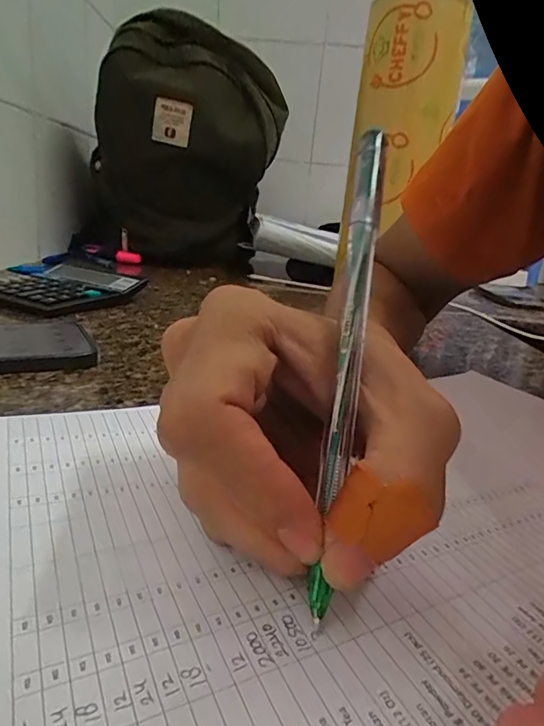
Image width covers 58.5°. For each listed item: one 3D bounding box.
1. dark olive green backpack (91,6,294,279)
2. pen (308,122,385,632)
[{"bbox_3d":[-0.136,-0.331,0.783,0.237,0.342,0.193,-9,24,-39],"label":"dark olive green backpack"},{"bbox_3d":[0.023,-0.008,0.147,0.009,0.155,0.004,8,-19,6],"label":"pen"}]

